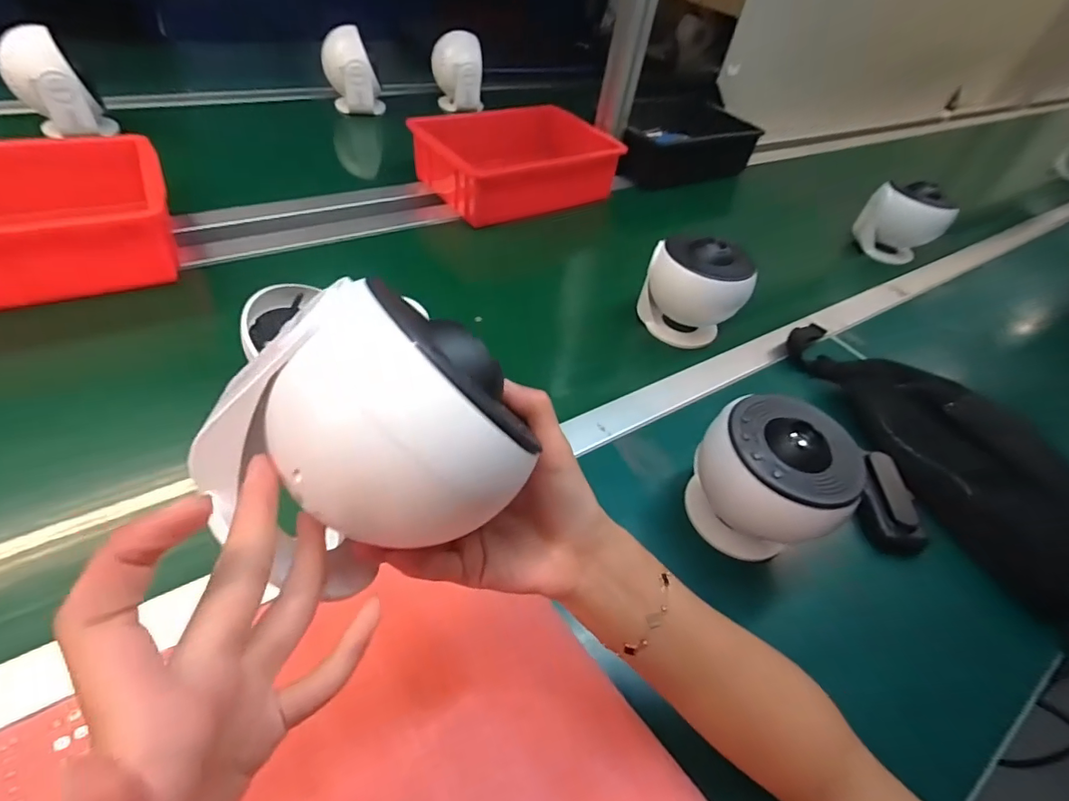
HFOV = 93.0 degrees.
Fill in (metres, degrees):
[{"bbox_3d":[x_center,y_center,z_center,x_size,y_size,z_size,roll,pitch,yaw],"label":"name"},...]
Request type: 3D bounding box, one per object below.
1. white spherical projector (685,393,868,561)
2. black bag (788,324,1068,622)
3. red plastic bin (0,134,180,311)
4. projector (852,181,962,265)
[{"bbox_3d":[0.187,0.068,0.414,0.110,0.116,0.096,30,49,21],"label":"white spherical projector"},{"bbox_3d":[0.405,0.027,0.528,0.109,0.074,0.382,-9,47,-16],"label":"black bag"},{"bbox_3d":[-0.558,-0.194,0.536,0.294,0.095,0.213,-20,51,-25],"label":"red plastic bin"},{"bbox_3d":[0.617,-0.297,0.855,0.094,0.113,0.090,1,45,-6],"label":"projector"}]

